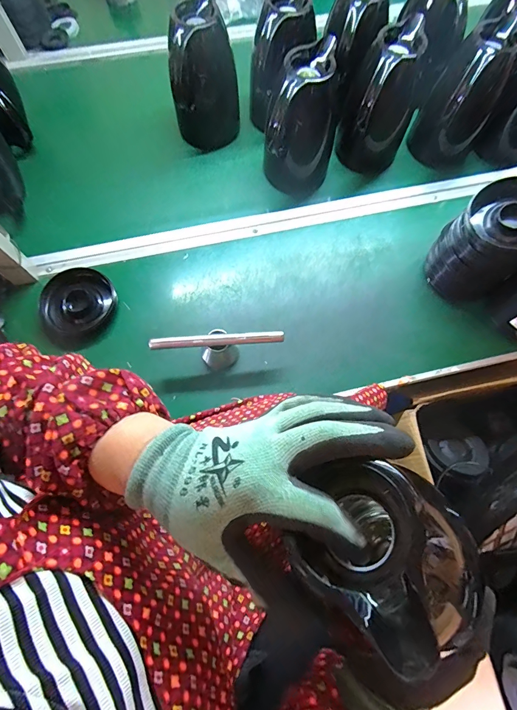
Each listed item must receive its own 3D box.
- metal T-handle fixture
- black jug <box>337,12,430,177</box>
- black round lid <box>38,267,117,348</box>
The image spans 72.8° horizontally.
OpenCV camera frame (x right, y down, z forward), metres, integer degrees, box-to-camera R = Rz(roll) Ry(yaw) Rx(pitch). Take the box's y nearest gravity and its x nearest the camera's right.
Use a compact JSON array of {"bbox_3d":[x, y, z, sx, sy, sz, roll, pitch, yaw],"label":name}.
[{"bbox_3d":[-0.061,-0.008,0.556,0.201,0.071,0.042,-7,71,-3],"label":"metal T-handle fixture"},{"bbox_3d":[0.215,-0.443,0.634,0.136,0.192,0.137,17,72,5],"label":"black jug"},{"bbox_3d":[-0.306,-0.086,0.587,0.123,0.028,0.128,0,71,0],"label":"black round lid"}]

